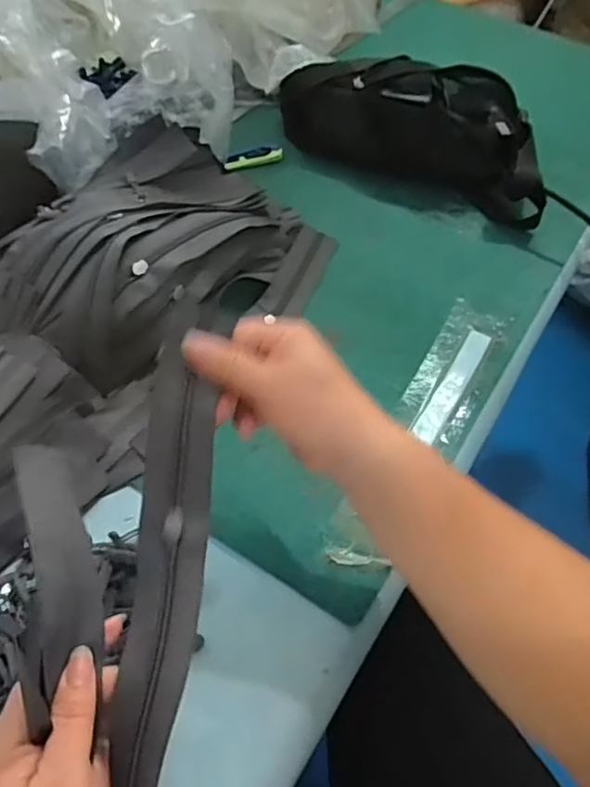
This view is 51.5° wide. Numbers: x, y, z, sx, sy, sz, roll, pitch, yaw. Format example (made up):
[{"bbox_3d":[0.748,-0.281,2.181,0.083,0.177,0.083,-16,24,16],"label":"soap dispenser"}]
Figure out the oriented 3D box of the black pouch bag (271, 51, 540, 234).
[{"bbox_3d":[0.136,-0.298,0.675,0.316,0.080,0.130,24,56,13],"label":"black pouch bag"}]

